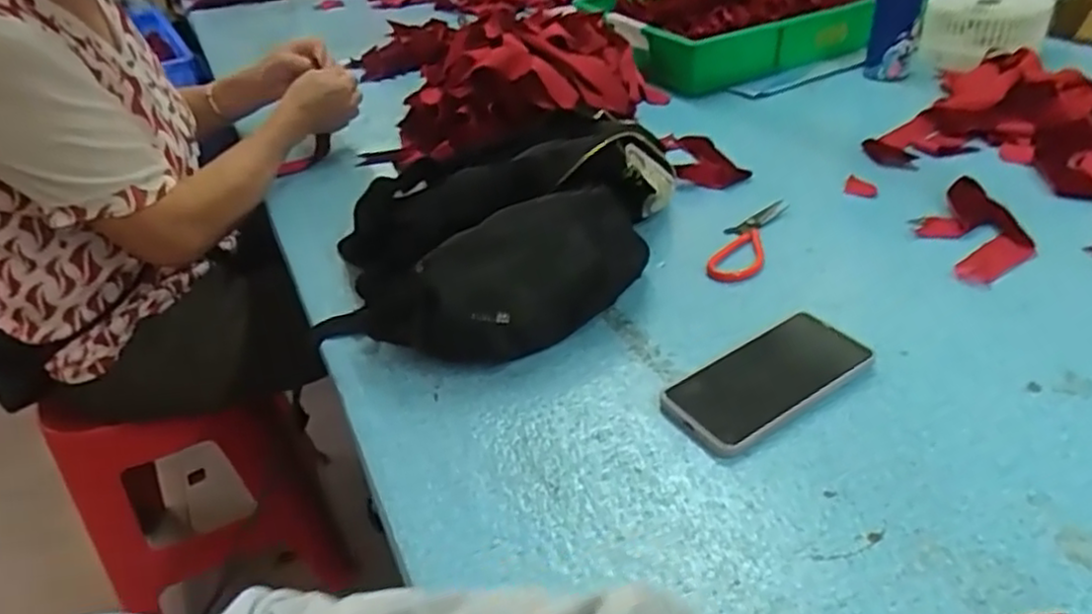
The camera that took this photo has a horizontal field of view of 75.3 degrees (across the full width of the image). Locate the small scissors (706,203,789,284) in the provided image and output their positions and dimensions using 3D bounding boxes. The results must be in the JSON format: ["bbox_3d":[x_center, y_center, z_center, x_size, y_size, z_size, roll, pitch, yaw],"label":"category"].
[{"bbox_3d":[0.207,-0.073,0.731,0.050,0.008,0.160,12,41,24],"label":"small scissors"}]

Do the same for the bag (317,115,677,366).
[{"bbox_3d":[-0.030,-0.074,0.688,0.372,0.107,0.252,-16,37,-11],"label":"bag"}]

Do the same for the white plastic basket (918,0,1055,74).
[{"bbox_3d":[0.652,-0.419,1.054,0.153,0.088,0.162,17,43,29],"label":"white plastic basket"}]

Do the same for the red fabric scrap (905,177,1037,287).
[{"bbox_3d":[0.424,-0.078,0.701,0.096,0.020,0.146,-8,36,-1],"label":"red fabric scrap"}]

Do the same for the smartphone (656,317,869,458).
[{"bbox_3d":[0.174,0.057,0.558,0.166,0.011,0.078,-25,40,-22],"label":"smartphone"}]

